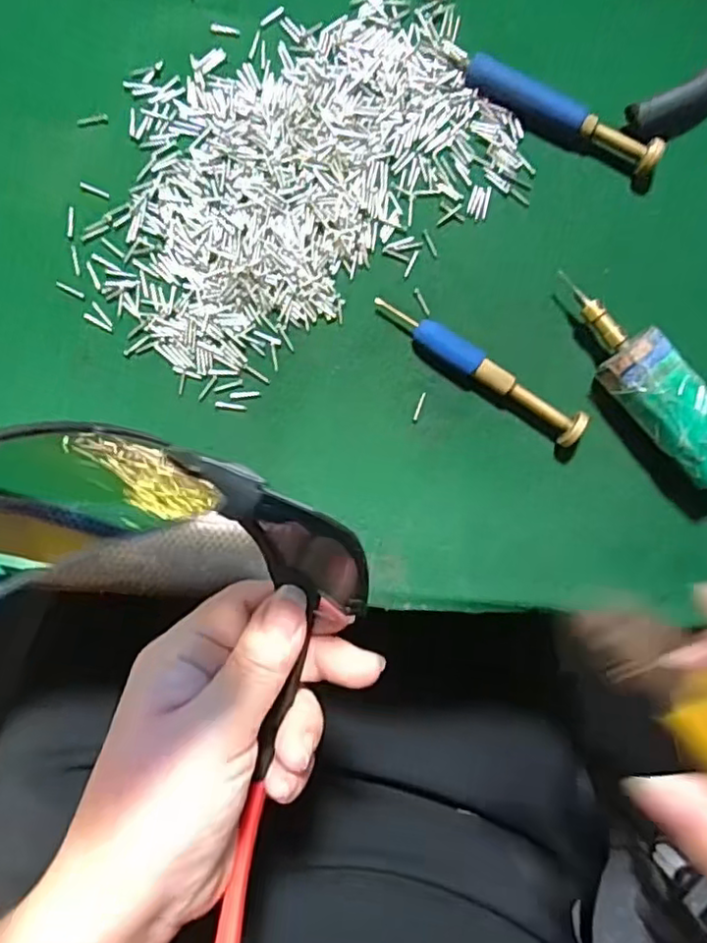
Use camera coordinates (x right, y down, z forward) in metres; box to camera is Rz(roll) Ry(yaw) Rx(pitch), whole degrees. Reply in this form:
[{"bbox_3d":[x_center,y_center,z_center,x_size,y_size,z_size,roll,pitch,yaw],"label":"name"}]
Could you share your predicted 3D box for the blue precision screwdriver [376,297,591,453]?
[{"bbox_3d":[0.052,-0.043,0.262,0.096,0.015,0.013,35,87,-4],"label":"blue precision screwdriver"}]

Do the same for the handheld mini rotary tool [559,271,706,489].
[{"bbox_3d":[0.120,-0.035,0.261,0.024,0.030,0.093,-41,93,-4],"label":"handheld mini rotary tool"}]

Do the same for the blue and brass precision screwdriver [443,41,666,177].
[{"bbox_3d":[0.082,-0.152,0.265,0.098,0.014,0.012,28,88,-5],"label":"blue and brass precision screwdriver"}]

